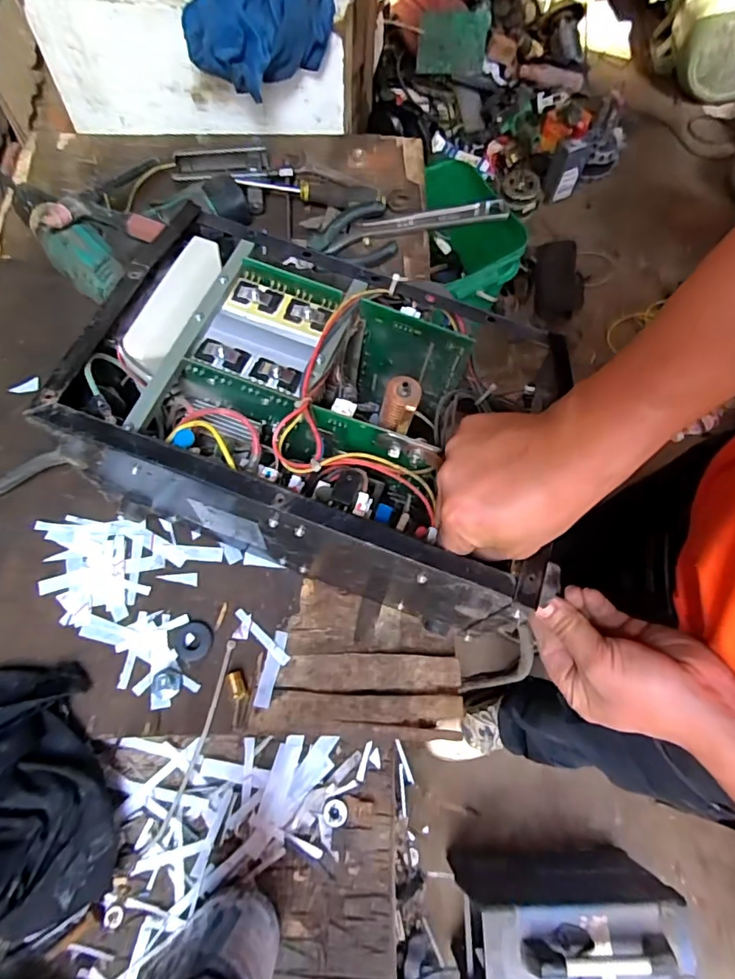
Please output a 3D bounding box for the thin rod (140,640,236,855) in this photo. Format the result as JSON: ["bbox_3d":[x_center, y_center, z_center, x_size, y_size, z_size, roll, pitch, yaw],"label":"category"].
[{"bbox_3d":[-0.129,0.190,0.397,0.013,0.008,0.152,17,68,4],"label":"thin rod"}]

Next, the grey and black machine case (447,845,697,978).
[{"bbox_3d":[0.330,0.754,0.918,0.333,0.265,0.171,0,68,-3],"label":"grey and black machine case"}]

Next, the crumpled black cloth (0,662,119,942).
[{"bbox_3d":[-0.260,0.213,0.359,0.140,0.051,0.167,-21,70,-10],"label":"crumpled black cloth"}]

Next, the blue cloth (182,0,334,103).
[{"bbox_3d":[-0.106,-0.481,0.544,0.163,0.079,0.089,-10,69,-7],"label":"blue cloth"}]

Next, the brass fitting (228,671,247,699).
[{"bbox_3d":[-0.101,0.151,0.409,0.011,0.010,0.020,-18,70,-9],"label":"brass fitting"}]

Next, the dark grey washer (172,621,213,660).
[{"bbox_3d":[-0.139,0.120,0.419,0.029,0.004,0.029,1,68,-2],"label":"dark grey washer"}]

